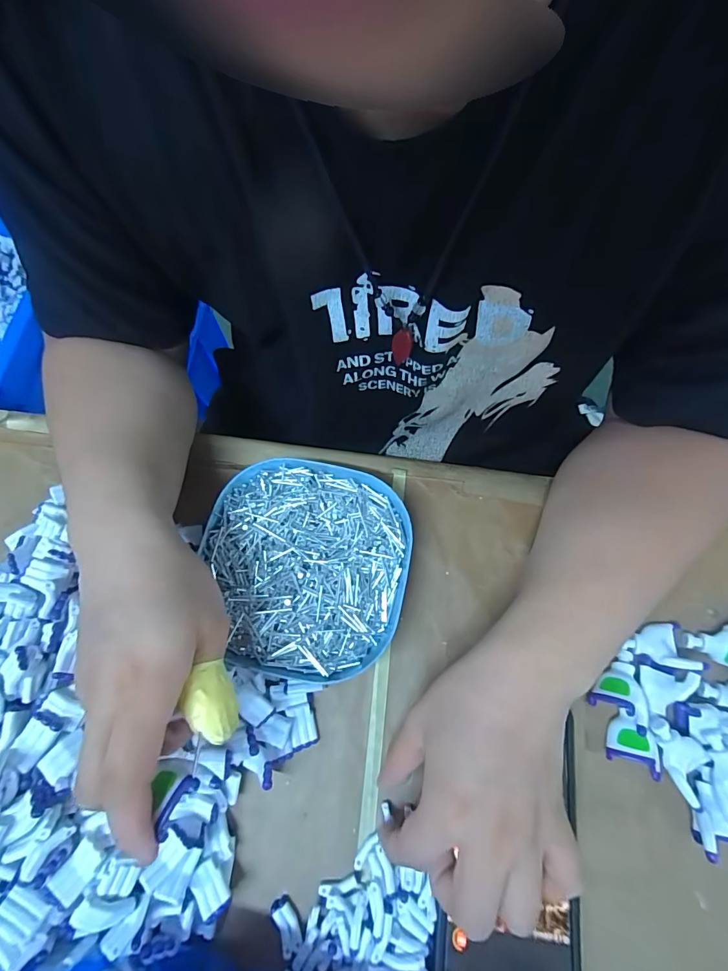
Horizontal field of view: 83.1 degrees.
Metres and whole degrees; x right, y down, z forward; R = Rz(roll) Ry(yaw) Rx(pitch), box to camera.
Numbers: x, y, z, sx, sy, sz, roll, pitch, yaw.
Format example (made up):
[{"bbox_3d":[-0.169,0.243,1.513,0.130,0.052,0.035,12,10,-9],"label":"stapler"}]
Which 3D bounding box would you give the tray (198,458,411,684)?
[{"bbox_3d":[-0.041,0.057,0.293,0.138,0.032,0.141,10,70,6],"label":"tray"}]

